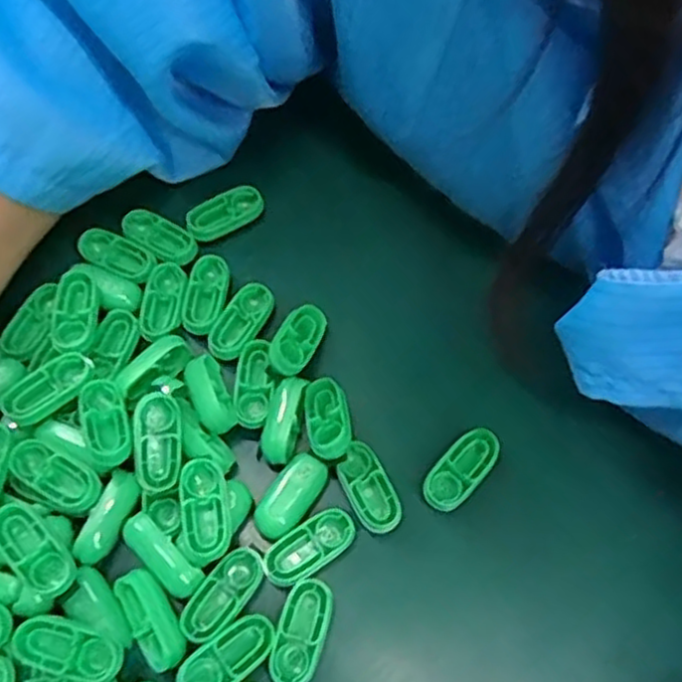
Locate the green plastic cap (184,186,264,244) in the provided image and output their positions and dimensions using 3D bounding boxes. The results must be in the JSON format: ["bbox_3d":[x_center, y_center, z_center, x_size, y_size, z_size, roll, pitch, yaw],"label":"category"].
[{"bbox_3d":[-0.050,-0.056,0.307,0.034,0.005,0.015,-27,68,-11],"label":"green plastic cap"}]

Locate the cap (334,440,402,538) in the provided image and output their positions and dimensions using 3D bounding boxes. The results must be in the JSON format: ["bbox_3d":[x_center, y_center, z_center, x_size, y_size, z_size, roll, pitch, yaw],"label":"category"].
[{"bbox_3d":[0.010,0.053,0.258,0.016,0.013,0.034,-27,68,-11],"label":"cap"}]

